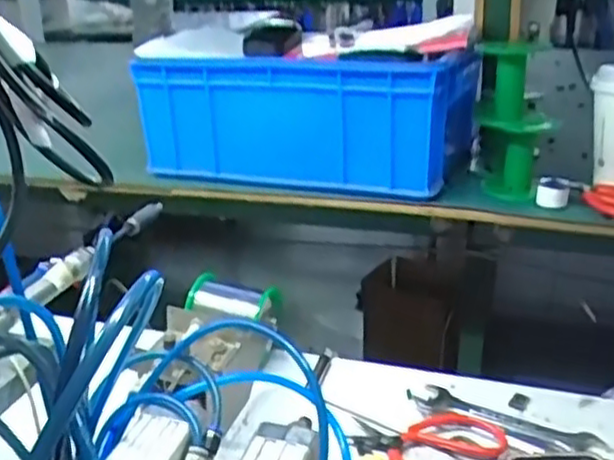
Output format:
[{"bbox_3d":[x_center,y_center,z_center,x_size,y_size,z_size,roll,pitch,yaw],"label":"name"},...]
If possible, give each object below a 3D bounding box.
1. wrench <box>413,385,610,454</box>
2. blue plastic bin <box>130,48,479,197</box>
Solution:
[{"bbox_3d":[0.168,0.158,0.582,0.150,0.009,0.030,10,25,26],"label":"wrench"},{"bbox_3d":[0.003,-0.137,0.763,0.334,0.127,0.211,7,24,20],"label":"blue plastic bin"}]

